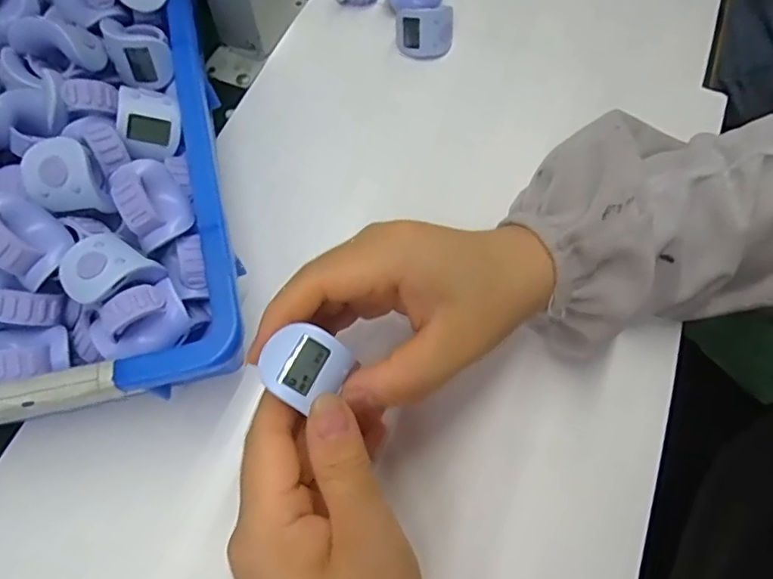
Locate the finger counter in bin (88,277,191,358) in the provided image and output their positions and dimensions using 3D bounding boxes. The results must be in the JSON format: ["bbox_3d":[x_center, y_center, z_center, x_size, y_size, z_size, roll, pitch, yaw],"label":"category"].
[{"bbox_3d":[-0.110,0.014,0.252,0.026,0.019,0.042,41,72,18],"label":"finger counter in bin"}]

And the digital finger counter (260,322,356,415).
[{"bbox_3d":[-0.033,0.031,0.222,0.029,0.018,0.029,39,66,-14],"label":"digital finger counter"}]

